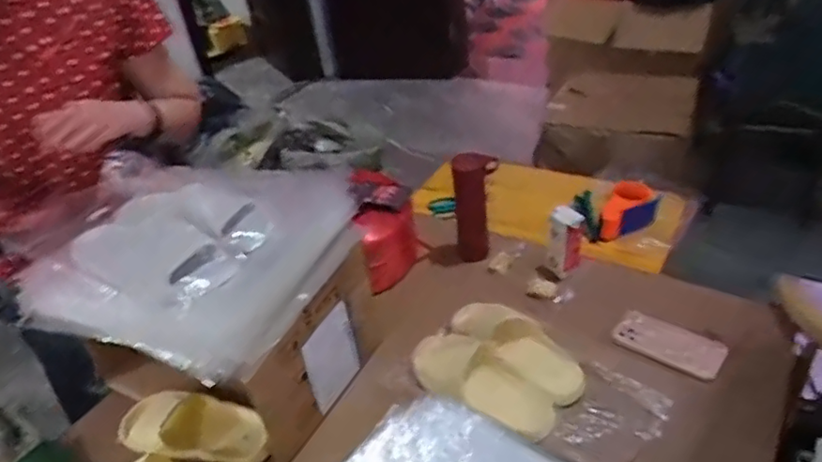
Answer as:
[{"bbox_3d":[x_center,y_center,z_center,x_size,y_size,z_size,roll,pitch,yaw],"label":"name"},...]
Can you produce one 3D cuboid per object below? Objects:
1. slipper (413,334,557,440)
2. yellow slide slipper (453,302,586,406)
[{"bbox_3d":[0.103,0.225,0.935,0.103,0.074,0.250,-32,42,-30],"label":"slipper"},{"bbox_3d":[0.166,0.180,0.983,0.090,0.058,0.260,-27,39,-25],"label":"yellow slide slipper"}]

